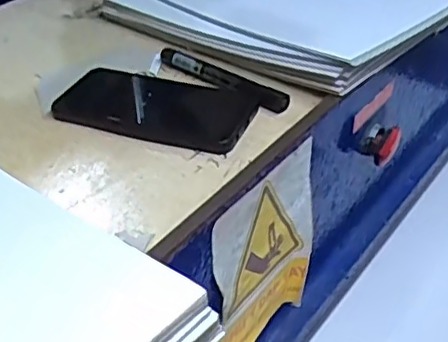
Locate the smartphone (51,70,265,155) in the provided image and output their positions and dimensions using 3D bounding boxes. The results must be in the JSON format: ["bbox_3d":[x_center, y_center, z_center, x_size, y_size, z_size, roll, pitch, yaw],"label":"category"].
[{"bbox_3d":[-0.055,-0.055,0.512,0.159,0.010,0.082,12,40,19],"label":"smartphone"}]

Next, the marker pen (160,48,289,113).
[{"bbox_3d":[-0.003,-0.082,0.545,0.144,0.015,0.015,27,47,33],"label":"marker pen"}]

